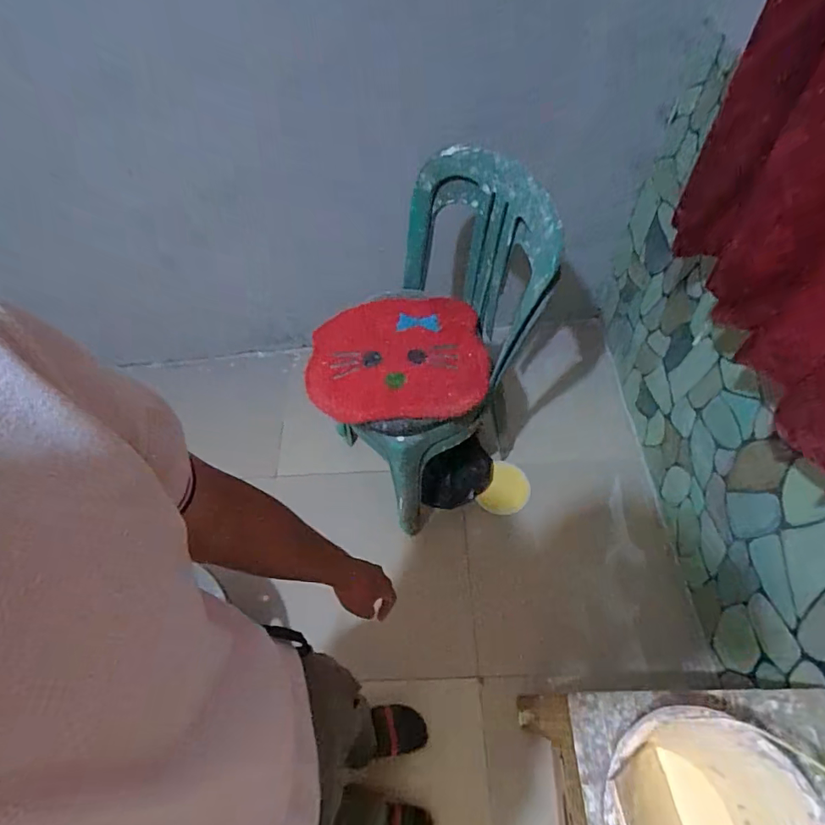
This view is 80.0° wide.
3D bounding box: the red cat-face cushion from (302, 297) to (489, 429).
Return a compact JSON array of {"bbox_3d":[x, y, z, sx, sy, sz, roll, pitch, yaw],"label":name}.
[{"bbox_3d":[-0.034,-0.136,1.147,0.401,0.052,0.345,-5,55,0],"label":"red cat-face cushion"}]

